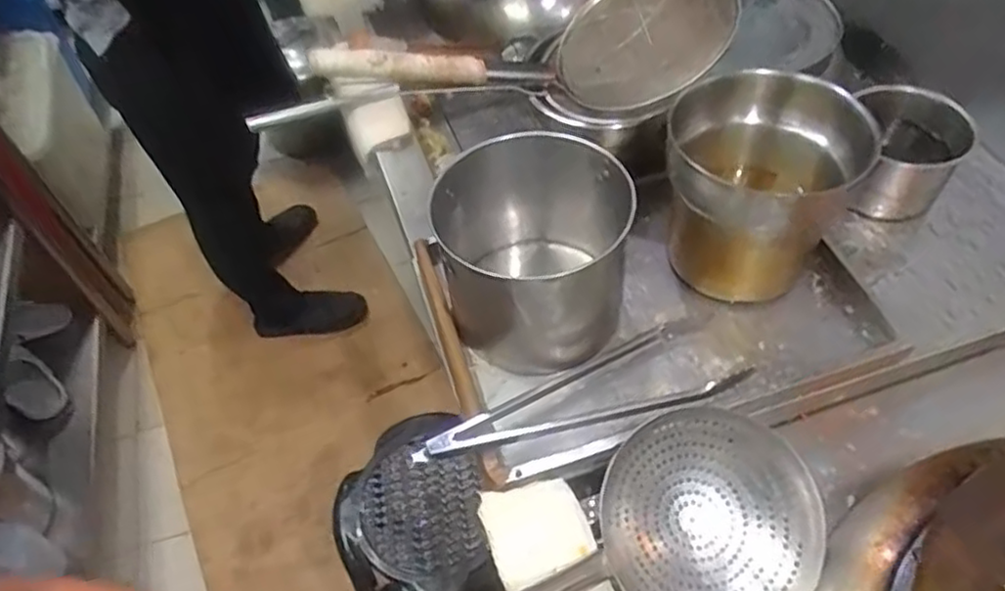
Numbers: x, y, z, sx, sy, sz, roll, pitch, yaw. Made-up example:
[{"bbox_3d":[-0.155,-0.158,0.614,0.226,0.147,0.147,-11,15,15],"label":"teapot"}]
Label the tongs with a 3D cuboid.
[{"bbox_3d":[0.098,0.132,0.826,0.407,0.044,0.116,-24,54,-15],"label":"tongs"}]

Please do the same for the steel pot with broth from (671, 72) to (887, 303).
[{"bbox_3d":[0.317,-0.128,0.896,0.211,0.240,0.187,0,52,4],"label":"steel pot with broth"}]

